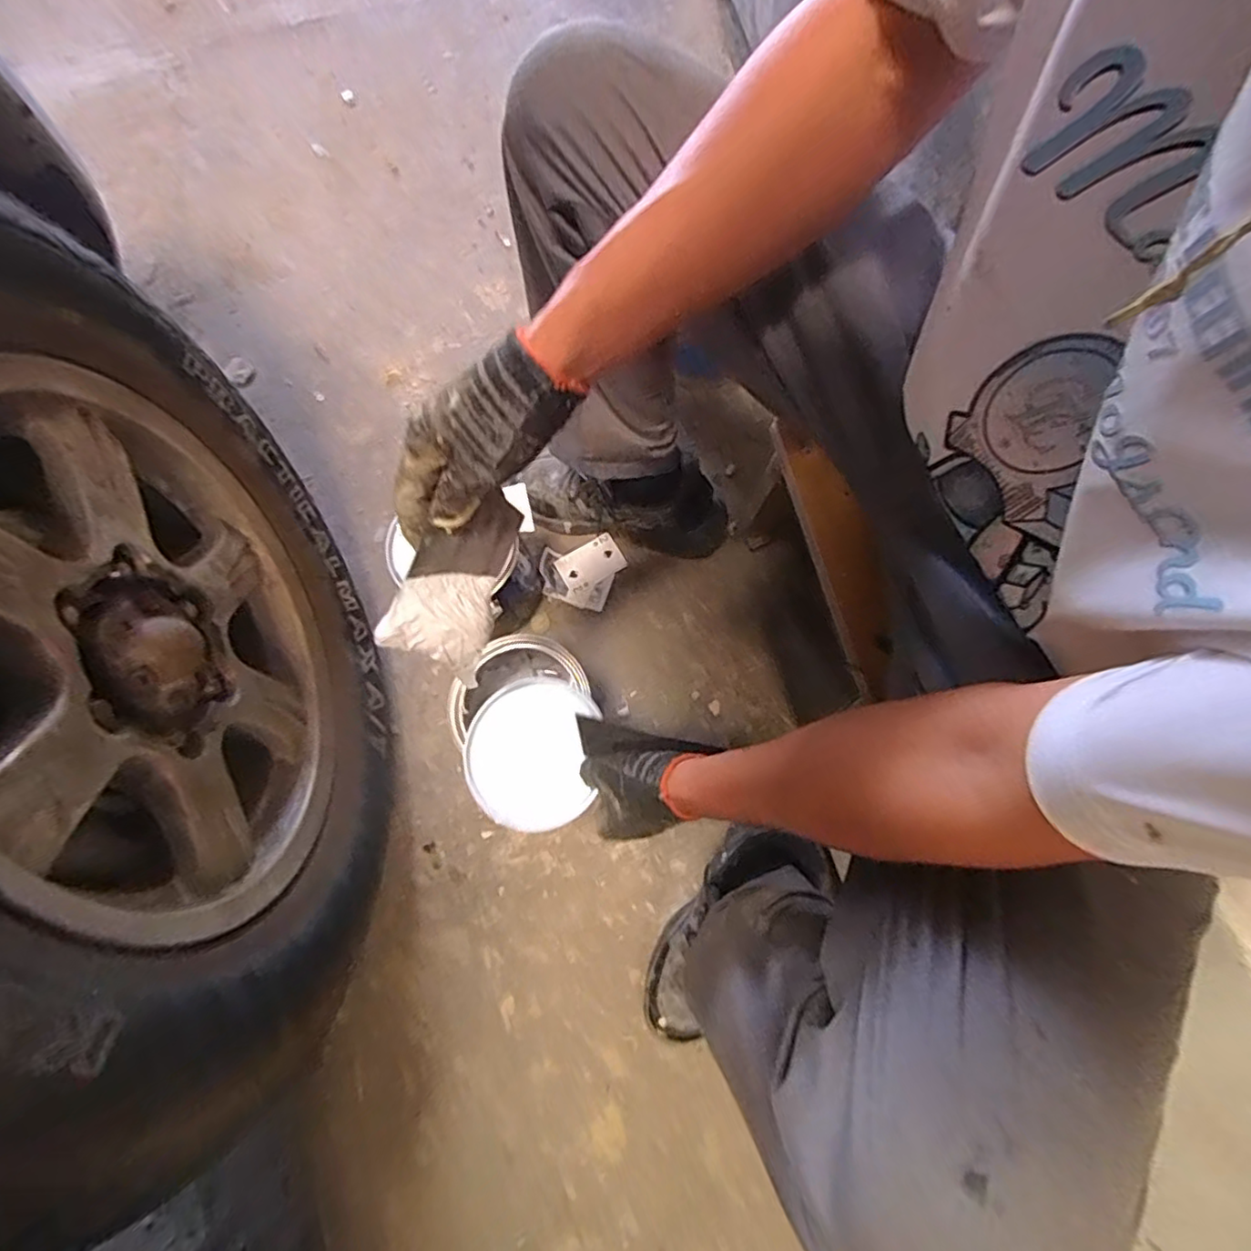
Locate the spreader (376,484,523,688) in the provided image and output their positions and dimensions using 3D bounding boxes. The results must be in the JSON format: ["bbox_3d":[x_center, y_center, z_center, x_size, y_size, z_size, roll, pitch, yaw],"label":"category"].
[{"bbox_3d":[-0.119,-0.029,0.432,0.074,0.020,0.127,18,94,-37],"label":"spreader"}]

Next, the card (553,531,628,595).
[{"bbox_3d":[-0.048,-0.085,0.843,0.088,0.004,0.058,-30,77,-4],"label":"card"}]

